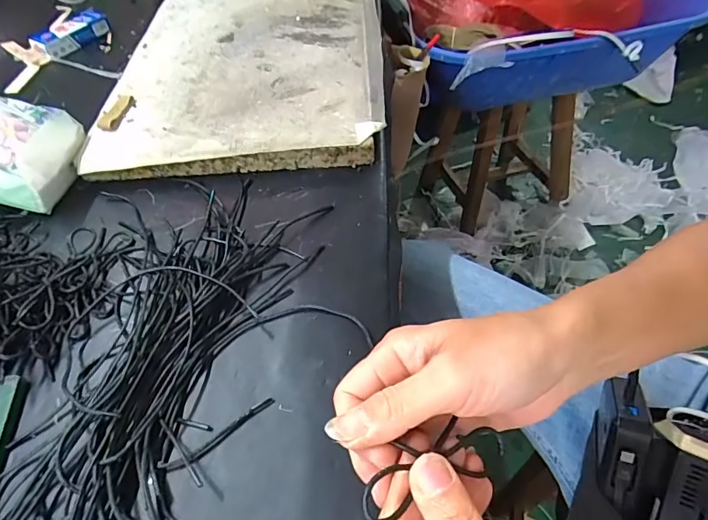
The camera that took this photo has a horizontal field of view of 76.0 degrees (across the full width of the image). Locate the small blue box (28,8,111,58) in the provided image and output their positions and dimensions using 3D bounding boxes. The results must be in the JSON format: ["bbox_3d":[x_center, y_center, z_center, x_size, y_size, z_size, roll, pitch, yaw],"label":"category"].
[{"bbox_3d":[-0.411,-0.332,0.662,0.062,0.023,0.105,25,58,22],"label":"small blue box"}]

